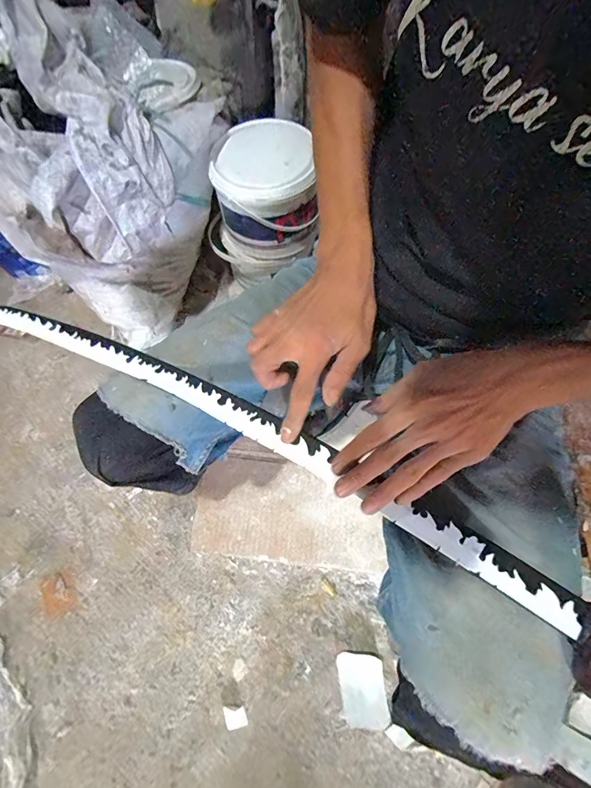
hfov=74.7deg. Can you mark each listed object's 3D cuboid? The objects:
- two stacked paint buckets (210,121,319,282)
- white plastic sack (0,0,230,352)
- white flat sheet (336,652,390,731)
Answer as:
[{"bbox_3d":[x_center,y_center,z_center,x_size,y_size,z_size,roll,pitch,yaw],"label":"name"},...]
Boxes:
[{"bbox_3d":[-0.062,-0.337,0.687,0.191,0.198,0.185,-7,64,-4],"label":"two stacked paint buckets"},{"bbox_3d":[-0.323,-0.372,0.661,0.353,0.361,0.369,28,66,12],"label":"white plastic sack"},{"bbox_3d":[0.089,0.391,0.512,0.058,0.006,0.083,-5,67,-4],"label":"white flat sheet"}]

